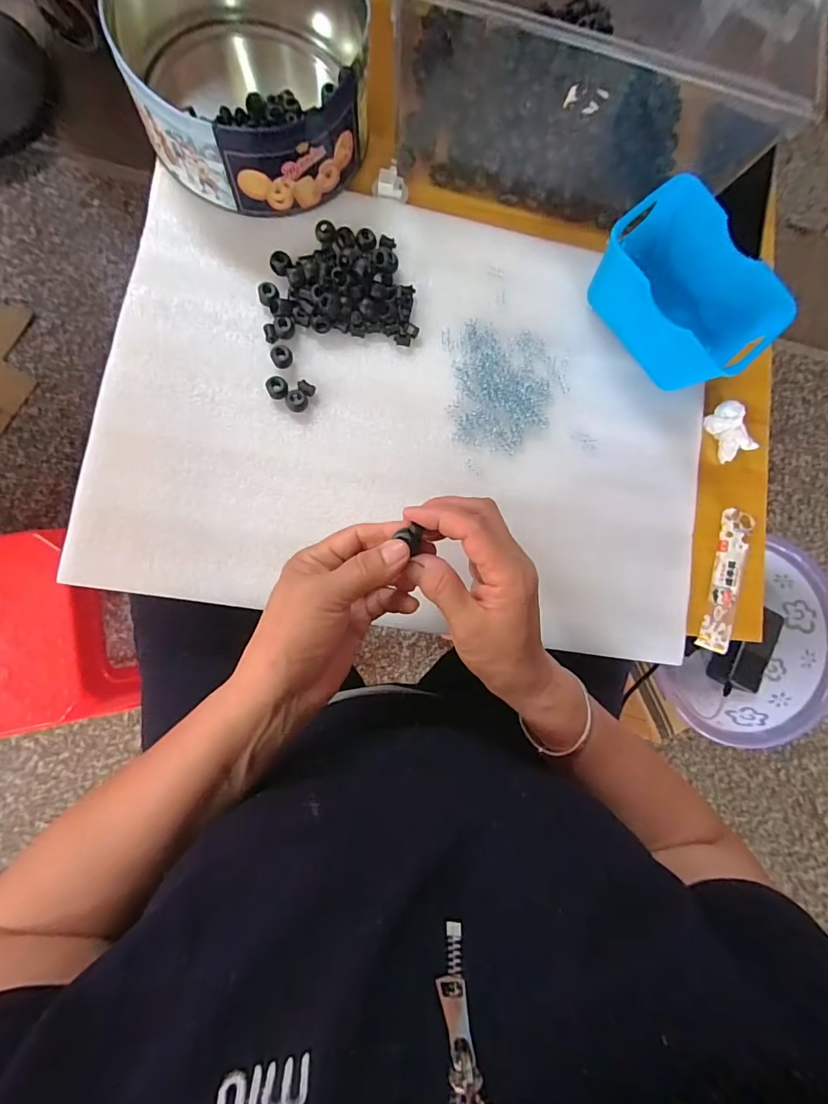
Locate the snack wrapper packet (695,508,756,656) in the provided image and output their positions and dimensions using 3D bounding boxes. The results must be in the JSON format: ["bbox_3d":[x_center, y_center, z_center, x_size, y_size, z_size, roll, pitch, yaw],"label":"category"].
[{"bbox_3d":[0.292,0.025,0.411,0.029,0.006,0.134,16,83,-6],"label":"snack wrapper packet"}]

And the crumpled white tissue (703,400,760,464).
[{"bbox_3d":[0.298,-0.115,0.418,0.029,0.019,0.052,-24,89,-9],"label":"crumpled white tissue"}]

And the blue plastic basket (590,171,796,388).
[{"bbox_3d":[0.230,-0.219,0.386,0.101,0.064,0.154,-39,91,-9],"label":"blue plastic basket"}]

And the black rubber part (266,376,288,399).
[{"bbox_3d":[-0.113,-0.135,0.369,0.017,0.013,0.017,1,85,-7],"label":"black rubber part"}]

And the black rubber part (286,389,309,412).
[{"bbox_3d":[-0.098,-0.126,0.372,0.018,0.010,0.016,-10,87,-8],"label":"black rubber part"}]

